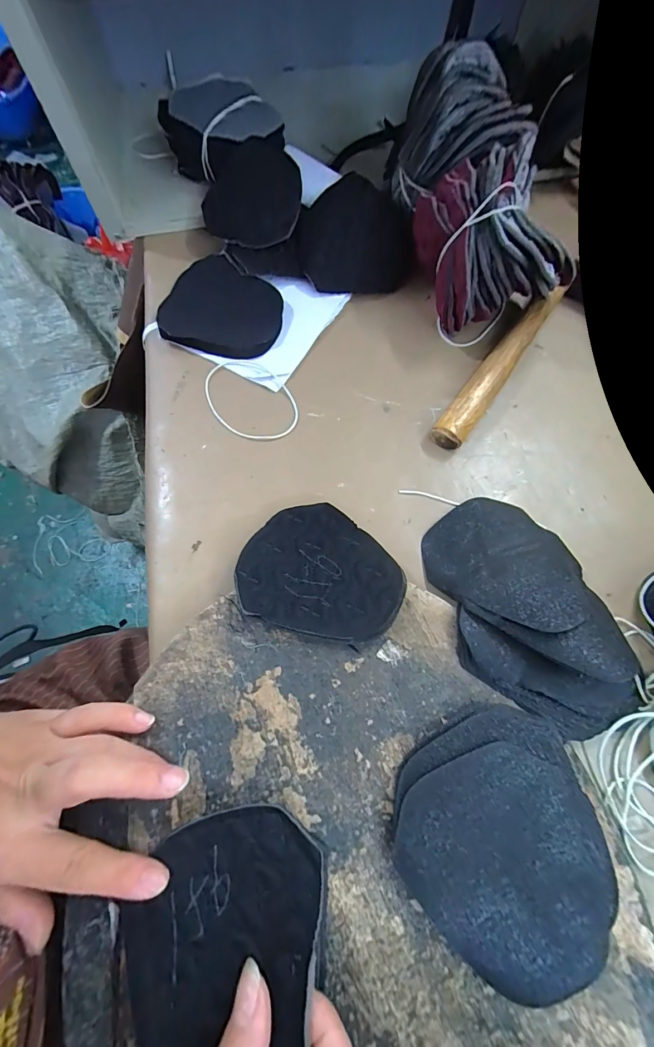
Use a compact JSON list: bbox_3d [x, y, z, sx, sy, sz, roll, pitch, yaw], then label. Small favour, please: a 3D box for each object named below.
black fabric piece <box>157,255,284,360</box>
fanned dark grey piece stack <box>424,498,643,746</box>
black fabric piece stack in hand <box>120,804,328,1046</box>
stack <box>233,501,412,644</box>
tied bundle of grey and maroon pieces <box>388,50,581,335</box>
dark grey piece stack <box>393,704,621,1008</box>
[{"bbox_3d":[-0.097,-0.191,0.335,0.111,0.014,0.091,31,80,9],"label":"black fabric piece"},{"bbox_3d":[0.127,0.049,0.235,0.097,0.039,0.160,-13,69,-5],"label":"fanned dark grey piece stack"},{"bbox_3d":[-0.050,0.197,0.176,0.097,0.025,0.096,-1,68,0],"label":"black fabric piece stack in hand"},{"bbox_3d":[-0.007,0.035,0.247,0.089,0.017,0.104,-40,73,-14],"label":"stack"},{"bbox_3d":[0.117,-0.268,0.308,0.089,0.089,0.196,-18,90,-7],"label":"tied bundle of grey and maroon pieces"},{"bbox_3d":[0.092,0.168,0.196,0.102,0.015,0.117,-19,69,-7],"label":"dark grey piece stack"}]

